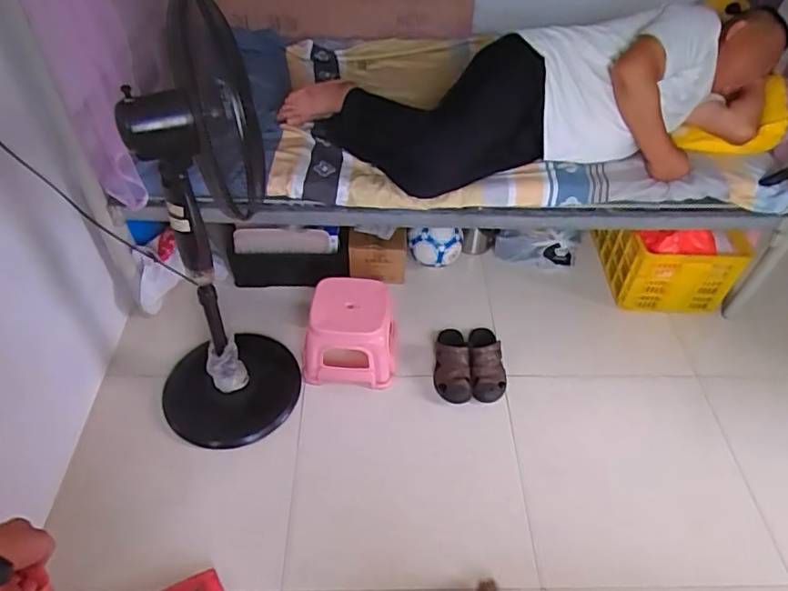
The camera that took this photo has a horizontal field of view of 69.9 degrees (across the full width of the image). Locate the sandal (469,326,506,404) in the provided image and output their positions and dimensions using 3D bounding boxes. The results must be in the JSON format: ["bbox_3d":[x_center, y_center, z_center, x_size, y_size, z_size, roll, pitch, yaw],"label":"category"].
[{"bbox_3d":[0.279,0.192,1.694,0.114,0.098,0.281,4,48,2],"label":"sandal"}]

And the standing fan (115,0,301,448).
[{"bbox_3d":[-0.461,-0.055,1.310,0.308,1.187,0.395,-32,56,-27],"label":"standing fan"}]

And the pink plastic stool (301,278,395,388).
[{"bbox_3d":[-0.129,0.107,1.650,0.270,0.225,0.237,3,48,1],"label":"pink plastic stool"}]

